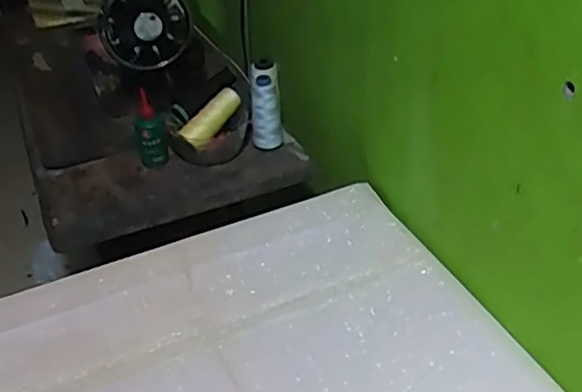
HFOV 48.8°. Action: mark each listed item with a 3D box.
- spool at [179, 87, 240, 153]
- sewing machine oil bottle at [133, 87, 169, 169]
[{"bbox_3d":[-0.119,-0.118,0.962,0.034,0.037,0.114,22,58,30],"label":"spool"},{"bbox_3d":[-0.207,-0.094,0.937,0.041,0.123,0.034,-12,37,-11],"label":"sewing machine oil bottle"}]

